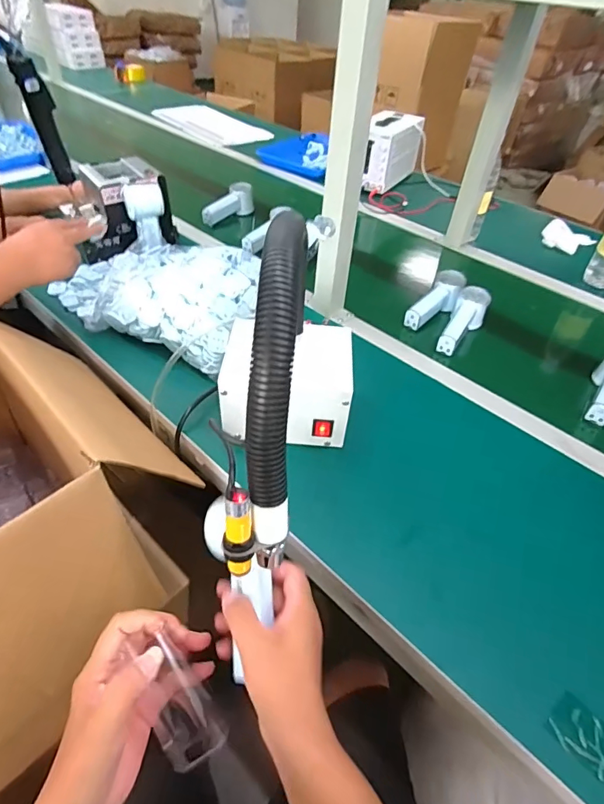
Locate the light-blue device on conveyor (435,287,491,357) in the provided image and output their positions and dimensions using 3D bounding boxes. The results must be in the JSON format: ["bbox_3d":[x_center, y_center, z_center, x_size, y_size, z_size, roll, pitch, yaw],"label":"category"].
[{"bbox_3d":[0.273,-0.133,0.787,0.056,0.054,0.143,27,61,21],"label":"light-blue device on conveyor"}]

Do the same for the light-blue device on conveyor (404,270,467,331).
[{"bbox_3d":[0.242,-0.180,0.827,0.052,0.048,0.159,33,63,26],"label":"light-blue device on conveyor"}]

